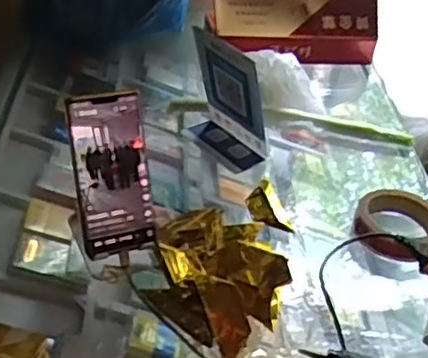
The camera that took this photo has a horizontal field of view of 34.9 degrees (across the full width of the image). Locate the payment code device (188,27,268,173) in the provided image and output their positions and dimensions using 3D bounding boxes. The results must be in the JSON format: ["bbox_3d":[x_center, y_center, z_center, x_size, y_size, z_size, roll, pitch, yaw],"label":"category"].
[{"bbox_3d":[0.021,-0.104,0.888,0.053,0.171,0.113,-25,48,-35],"label":"payment code device"}]

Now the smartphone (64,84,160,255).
[{"bbox_3d":[-0.102,-0.004,0.690,0.077,0.162,0.010,-10,11,-22],"label":"smartphone"}]

